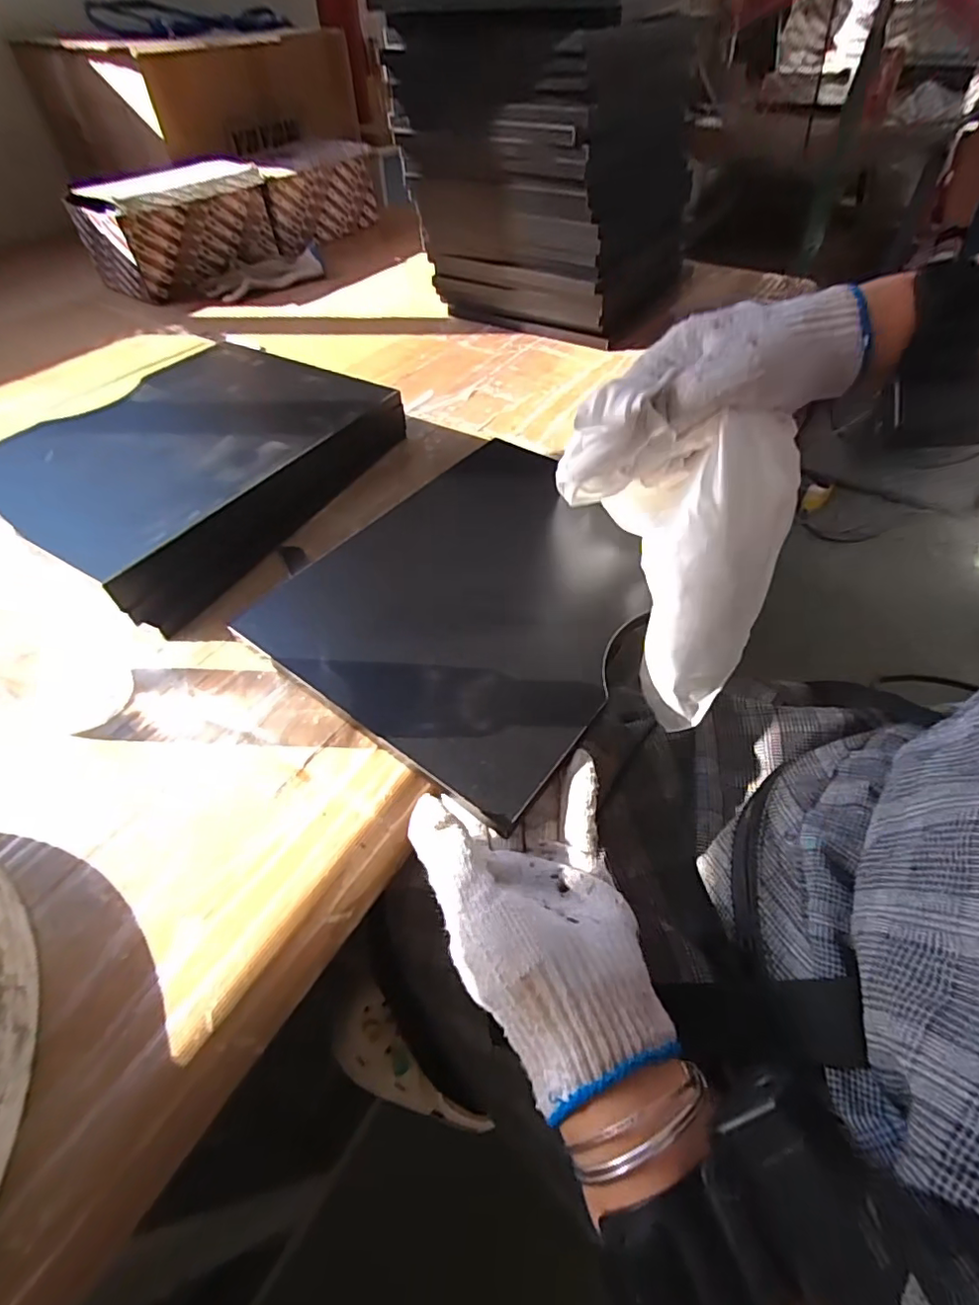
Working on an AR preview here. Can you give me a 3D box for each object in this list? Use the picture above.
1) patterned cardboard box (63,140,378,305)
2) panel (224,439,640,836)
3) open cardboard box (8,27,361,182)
[{"bbox_3d":[-0.388,-0.702,0.890,0.151,0.119,0.480,22,54,19],"label":"patterned cardboard box"},{"bbox_3d":[0.002,-0.051,0.394,0.233,0.007,0.281,30,56,24],"label":"panel"},{"bbox_3d":[-0.525,-1.024,1.014,0.364,0.143,0.475,19,53,17],"label":"open cardboard box"}]

